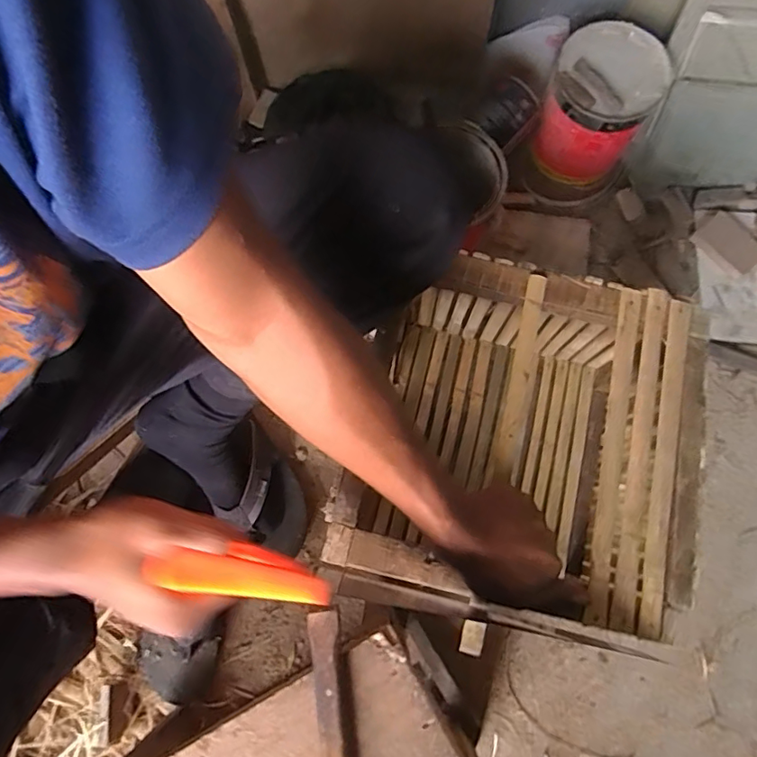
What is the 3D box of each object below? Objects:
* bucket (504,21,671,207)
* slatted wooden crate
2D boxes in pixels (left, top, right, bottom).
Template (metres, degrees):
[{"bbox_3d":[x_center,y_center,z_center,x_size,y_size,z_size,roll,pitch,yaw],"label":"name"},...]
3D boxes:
[{"bbox_3d":[0.314,-0.382,0.774,0.157,0.180,0.187,36,79,9],"label":"bucket"},{"bbox_3d":[0.144,0.066,0.590,0.305,0.252,0.328,12,76,4],"label":"slatted wooden crate"}]

